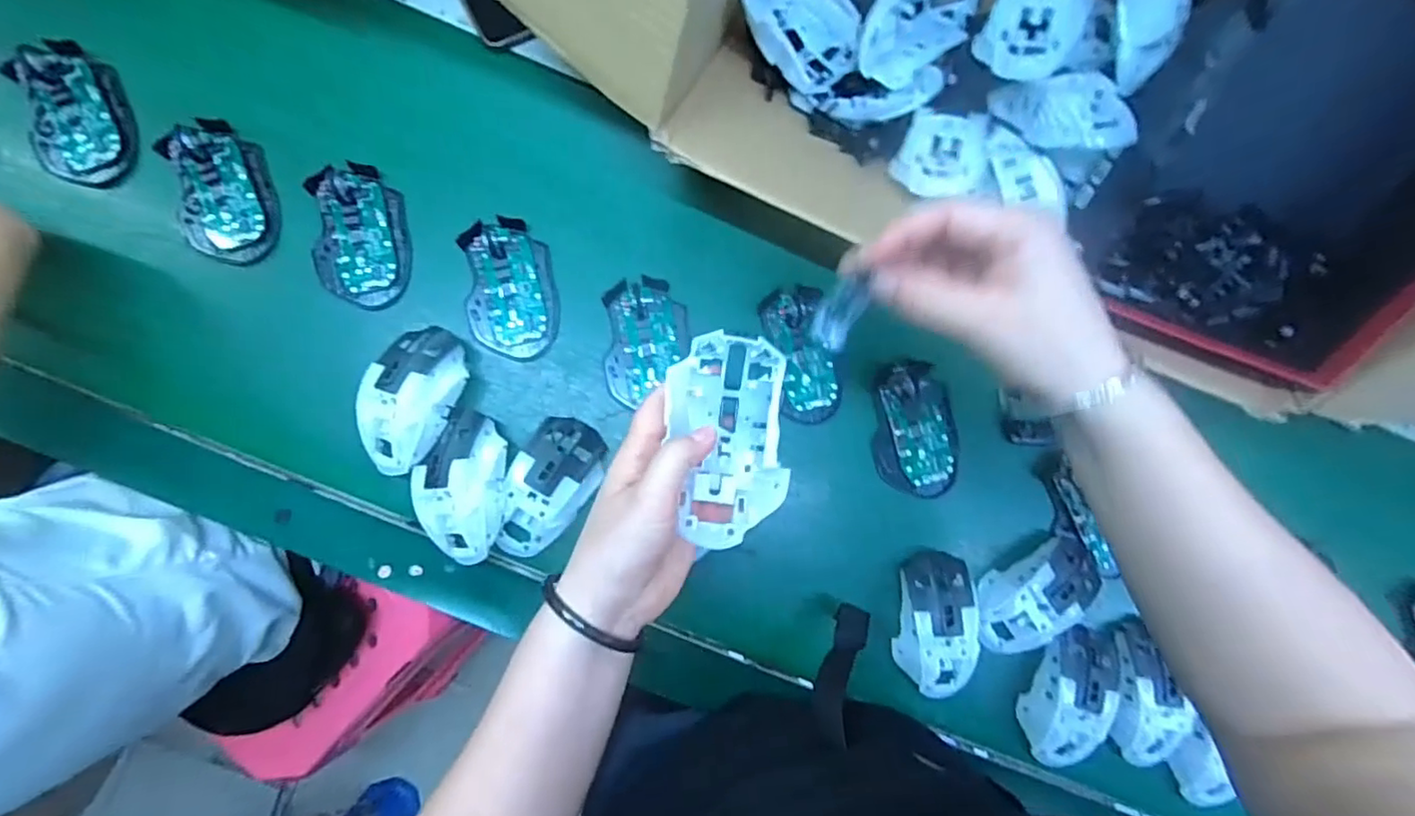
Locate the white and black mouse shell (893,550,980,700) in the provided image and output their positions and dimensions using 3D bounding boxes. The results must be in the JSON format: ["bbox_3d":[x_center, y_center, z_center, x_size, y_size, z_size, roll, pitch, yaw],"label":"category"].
[{"bbox_3d":[0.192,0.179,0.508,0.069,0.034,0.116,6,83,-5],"label":"white and black mouse shell"}]

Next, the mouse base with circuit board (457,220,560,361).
[{"bbox_3d":[-0.164,-0.099,0.513,0.072,0.015,0.115,-5,84,-6],"label":"mouse base with circuit board"}]

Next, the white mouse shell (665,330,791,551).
[{"bbox_3d":[0.010,0.018,0.347,0.061,0.031,0.113,0,87,-4],"label":"white mouse shell"}]

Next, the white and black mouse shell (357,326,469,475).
[{"bbox_3d":[-0.231,-0.007,0.482,0.069,0.043,0.117,23,82,-2],"label":"white and black mouse shell"}]

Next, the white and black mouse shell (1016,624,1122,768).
[{"bbox_3d":[0.303,0.241,0.514,0.058,0.034,0.114,26,82,-2],"label":"white and black mouse shell"}]

